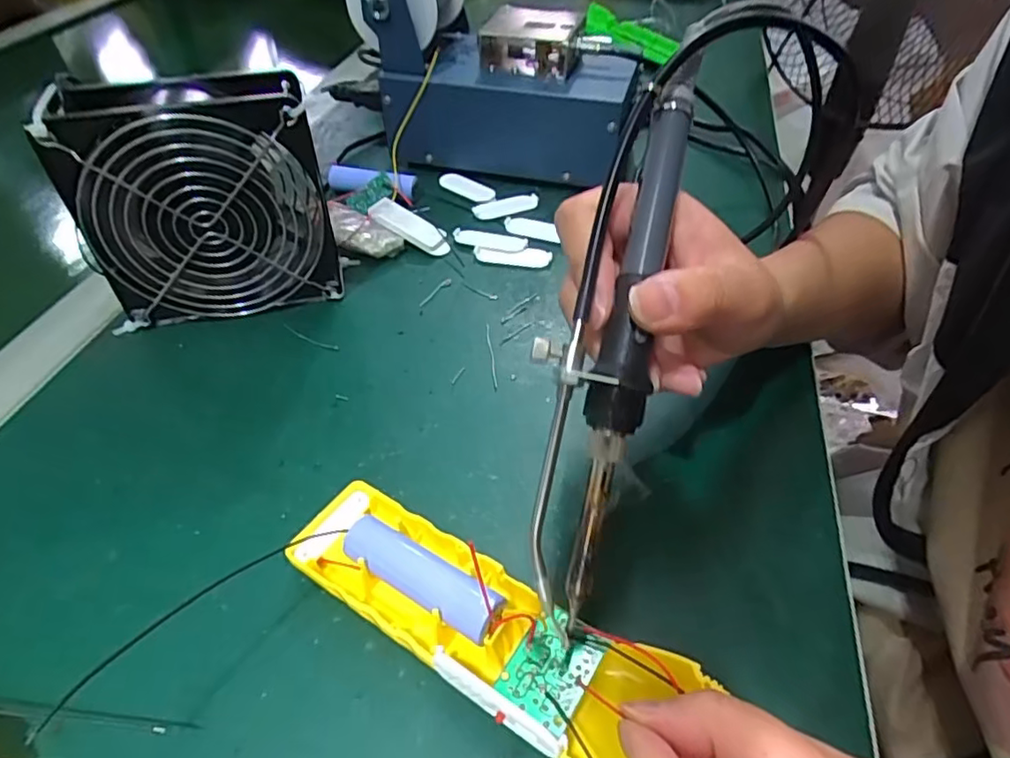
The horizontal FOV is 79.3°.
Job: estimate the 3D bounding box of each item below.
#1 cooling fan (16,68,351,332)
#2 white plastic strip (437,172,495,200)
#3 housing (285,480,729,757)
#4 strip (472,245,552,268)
[{"bbox_3d":[-0.159,-0.094,0.333,0.123,0.121,0.048,-11,47,-12],"label":"cooling fan"},{"bbox_3d":[-0.029,-0.147,0.467,0.047,0.005,0.020,25,51,22],"label":"white plastic strip"},{"bbox_3d":[-0.013,0.083,0.218,0.150,0.038,0.050,25,51,24],"label":"housing"},{"bbox_3d":[0.005,-0.083,0.411,0.052,0.004,0.017,6,46,5],"label":"strip"}]

